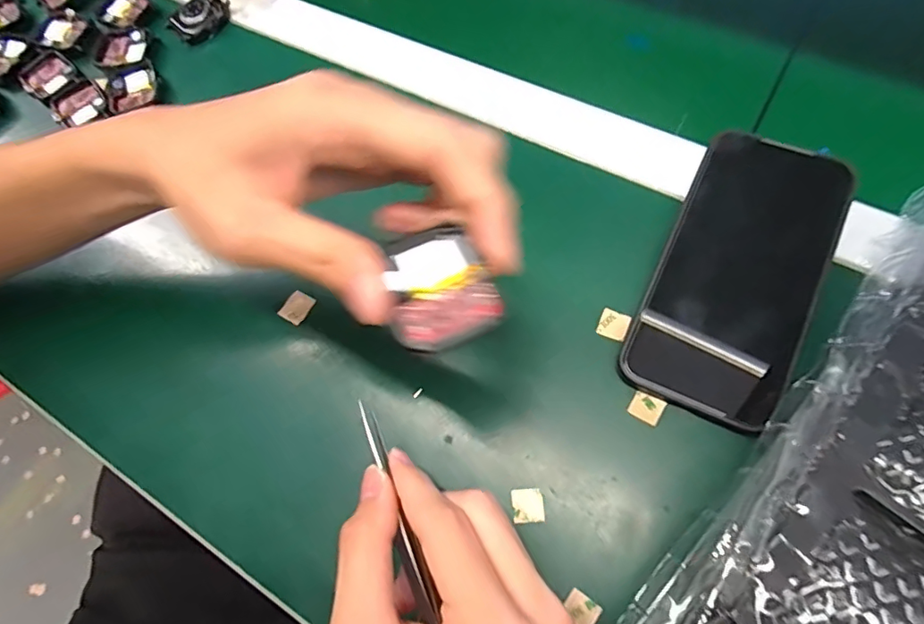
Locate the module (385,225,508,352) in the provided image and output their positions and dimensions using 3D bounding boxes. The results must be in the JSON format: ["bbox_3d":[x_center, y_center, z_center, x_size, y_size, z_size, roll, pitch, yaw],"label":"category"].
[{"bbox_3d":[-0.009,-0.008,0.182,0.036,0.005,0.041,-23,66,-8],"label":"module"}]

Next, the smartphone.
[{"bbox_3d":[0.147,-0.024,0.280,0.075,0.014,0.161,23,79,20],"label":"smartphone"}]

